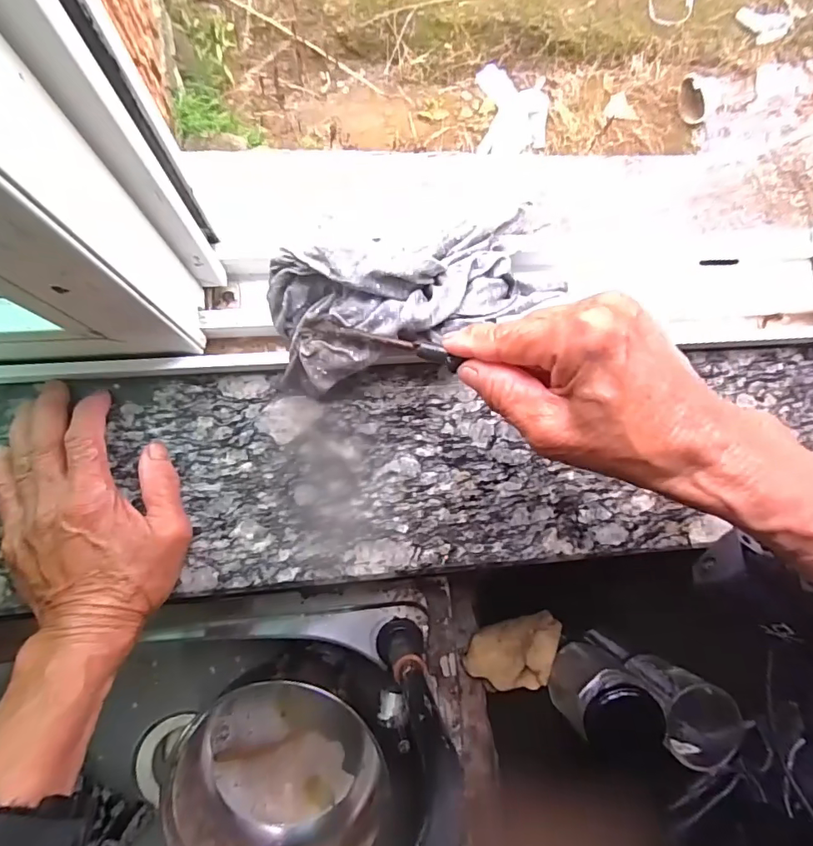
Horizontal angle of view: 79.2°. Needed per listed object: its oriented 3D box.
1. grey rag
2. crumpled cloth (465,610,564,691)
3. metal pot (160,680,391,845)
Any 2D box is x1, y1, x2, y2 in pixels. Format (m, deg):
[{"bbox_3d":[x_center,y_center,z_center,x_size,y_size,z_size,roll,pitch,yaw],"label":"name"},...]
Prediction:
[{"bbox_3d":[0.010,-0.086,0.304,0.188,0.072,0.073,-21,86,-8],"label":"grey rag"},{"bbox_3d":[0.098,0.207,0.438,0.089,0.010,0.060,-12,85,-8],"label":"crumpled cloth"},{"bbox_3d":[-0.128,0.387,0.516,0.192,0.101,0.198,1,83,-6],"label":"metal pot"}]

